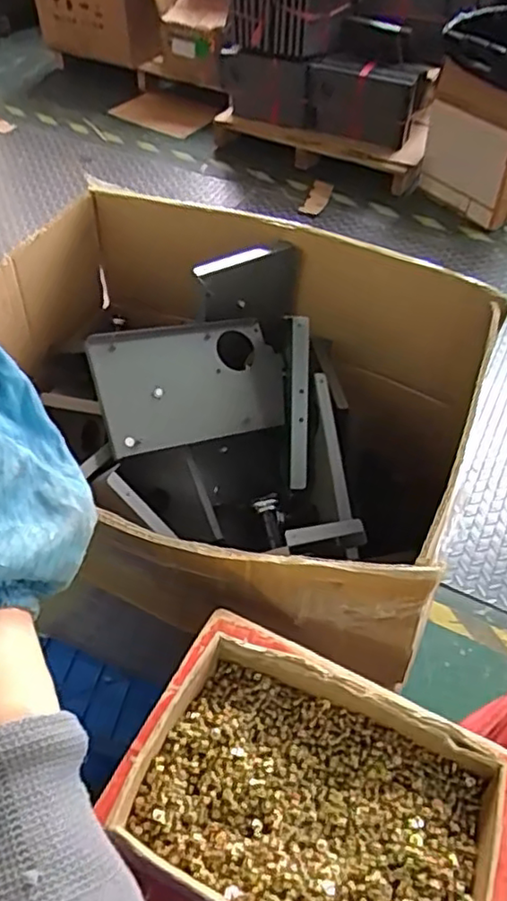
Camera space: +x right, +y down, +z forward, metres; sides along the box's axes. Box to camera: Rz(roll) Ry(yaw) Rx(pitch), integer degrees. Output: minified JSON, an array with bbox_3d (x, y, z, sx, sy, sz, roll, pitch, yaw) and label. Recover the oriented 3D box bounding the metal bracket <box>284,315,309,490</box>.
[{"bbox_3d":[0.055,-0.056,0.788,0.024,0.207,0.018,-1,16,-2],"label":"metal bracket"}]

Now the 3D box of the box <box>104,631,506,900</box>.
[{"bbox_3d":[0.037,0.219,0.399,0.204,0.051,0.140,20,51,16],"label":"box"}]

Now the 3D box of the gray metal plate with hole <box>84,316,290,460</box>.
[{"bbox_3d":[-0.067,-0.081,0.780,0.238,0.032,0.148,-11,74,-29],"label":"gray metal plate with hole"}]

